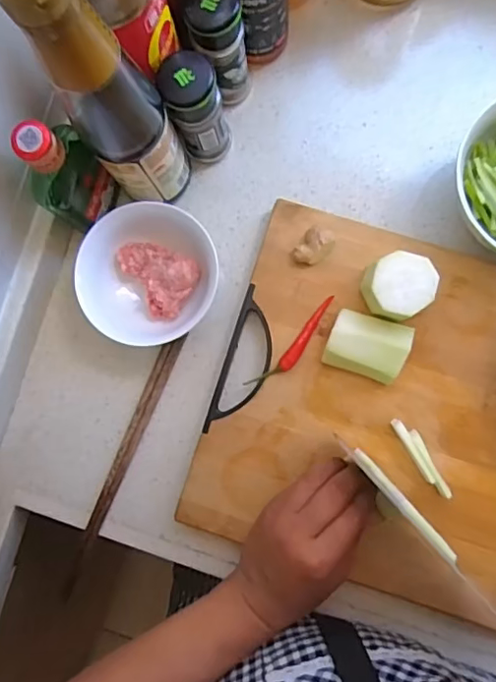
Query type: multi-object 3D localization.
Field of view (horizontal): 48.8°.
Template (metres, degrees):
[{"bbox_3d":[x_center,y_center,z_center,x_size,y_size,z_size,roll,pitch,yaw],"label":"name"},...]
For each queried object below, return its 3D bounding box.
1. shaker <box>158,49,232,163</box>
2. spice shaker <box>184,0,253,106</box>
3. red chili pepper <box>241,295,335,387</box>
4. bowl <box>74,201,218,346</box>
[{"bbox_3d":[-0.038,-0.176,0.422,0.039,0.111,0.039,-18,87,3],"label":"shaker"},{"bbox_3d":[-0.020,-0.227,0.424,0.040,0.108,0.036,-13,87,4],"label":"spice shaker"},{"bbox_3d":[0.038,0.005,0.438,0.018,0.007,0.096,43,91,5],"label":"red chili pepper"},{"bbox_3d":[-0.076,-0.051,0.443,0.105,0.058,0.105,0,88,4],"label":"bowl"}]

